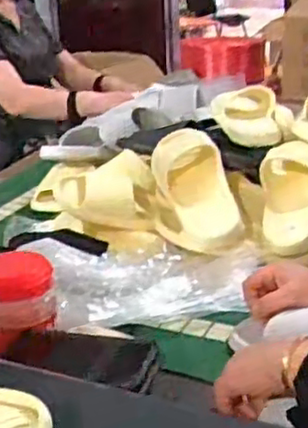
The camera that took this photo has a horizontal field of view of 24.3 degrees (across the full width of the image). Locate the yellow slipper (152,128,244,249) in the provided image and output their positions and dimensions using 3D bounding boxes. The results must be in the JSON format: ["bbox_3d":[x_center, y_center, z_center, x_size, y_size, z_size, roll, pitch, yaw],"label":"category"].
[{"bbox_3d":[0.060,-0.061,1.135,0.094,0.073,0.274,-8,48,-14],"label":"yellow slipper"}]

